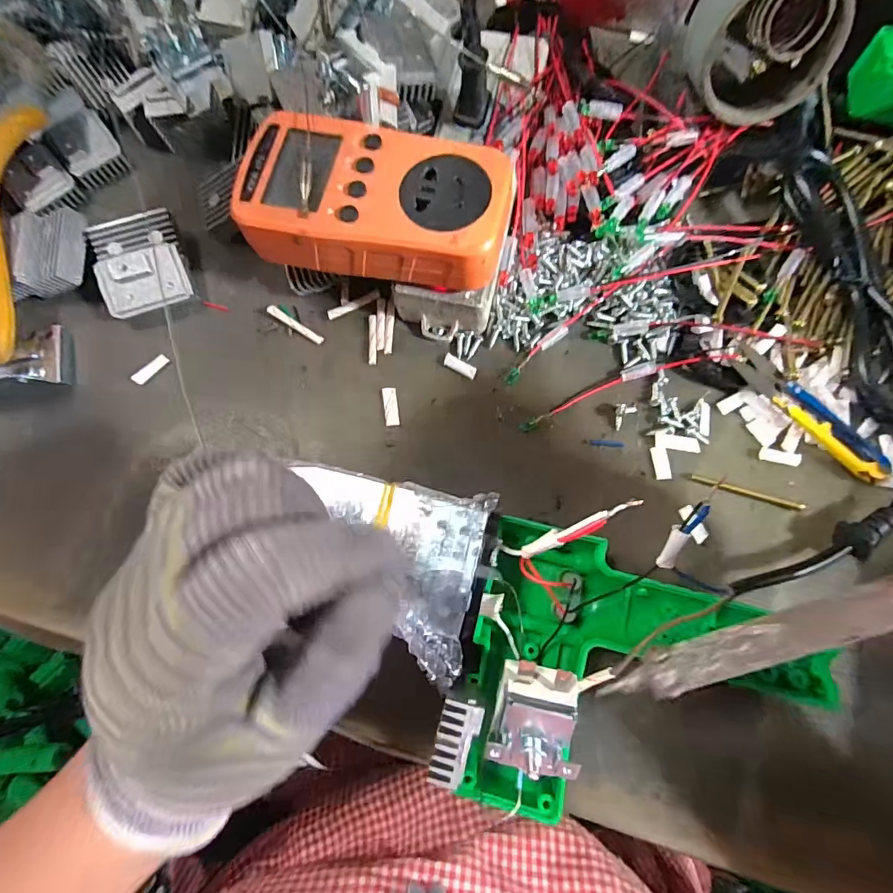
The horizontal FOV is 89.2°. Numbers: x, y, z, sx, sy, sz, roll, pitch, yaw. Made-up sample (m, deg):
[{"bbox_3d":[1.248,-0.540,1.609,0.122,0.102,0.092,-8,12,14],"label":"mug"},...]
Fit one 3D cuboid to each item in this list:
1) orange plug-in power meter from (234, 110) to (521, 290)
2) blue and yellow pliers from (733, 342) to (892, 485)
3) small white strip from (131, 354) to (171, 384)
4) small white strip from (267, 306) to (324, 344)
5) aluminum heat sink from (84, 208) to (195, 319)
[{"bbox_3d":[-0.035,-0.119,0.220,0.128,0.024,0.067,10,78,3],"label":"orange plug-in power meter"},{"bbox_3d":[0.197,-0.019,0.245,0.025,0.011,0.094,-44,81,-8],"label":"blue and yellow pliers"},{"bbox_3d":[-0.168,-0.044,0.258,0.006,0.005,0.021,40,81,9],"label":"small white strip"},{"bbox_3d":[-0.089,-0.071,0.266,0.037,0.005,0.006,33,80,7],"label":"small white strip"},{"bbox_3d":[-0.176,-0.106,0.263,0.046,0.017,0.060,-17,78,-3],"label":"aluminum heat sink"}]

